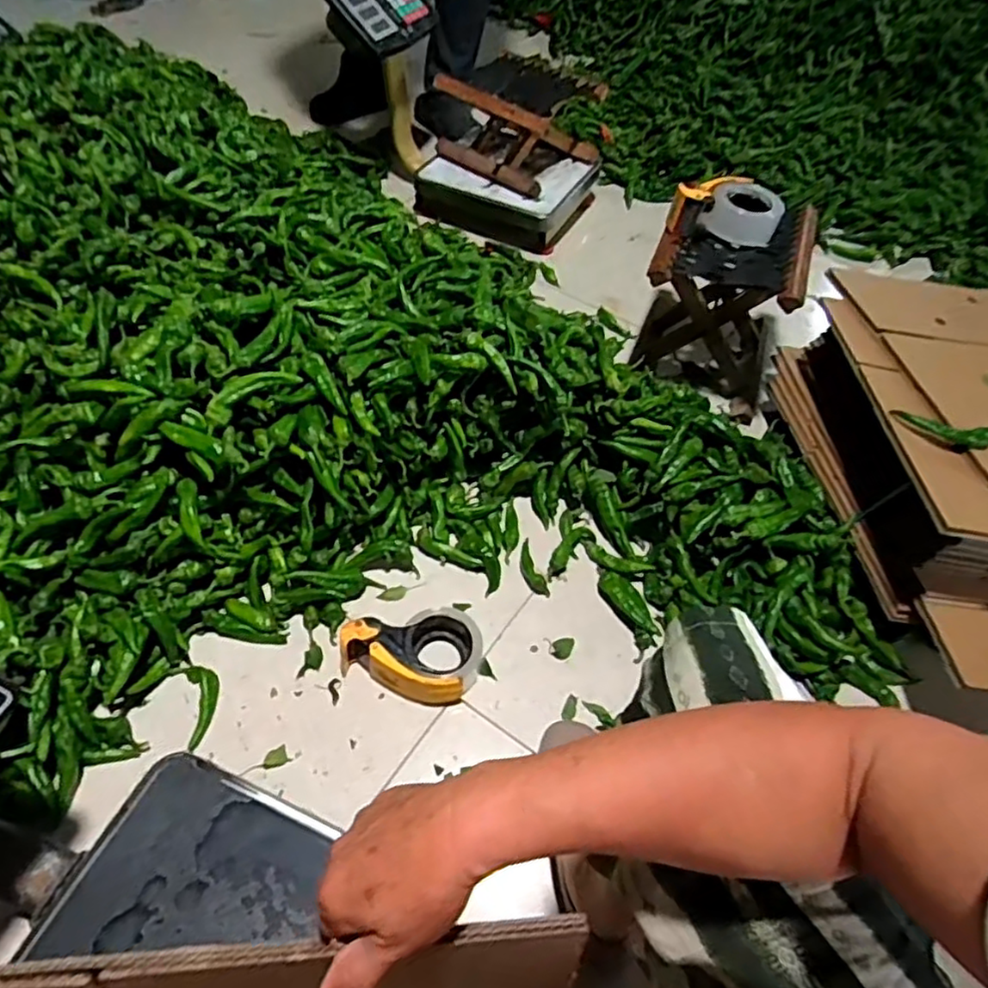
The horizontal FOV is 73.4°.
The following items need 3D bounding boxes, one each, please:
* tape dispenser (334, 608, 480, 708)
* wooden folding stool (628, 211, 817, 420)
[{"bbox_3d":[-0.103,0.210,0.842,0.173,0.055,0.111,-8,54,-10],"label":"tape dispenser"},{"bbox_3d":[0.369,-0.306,1.119,0.223,0.291,0.237,17,53,8],"label":"wooden folding stool"}]

